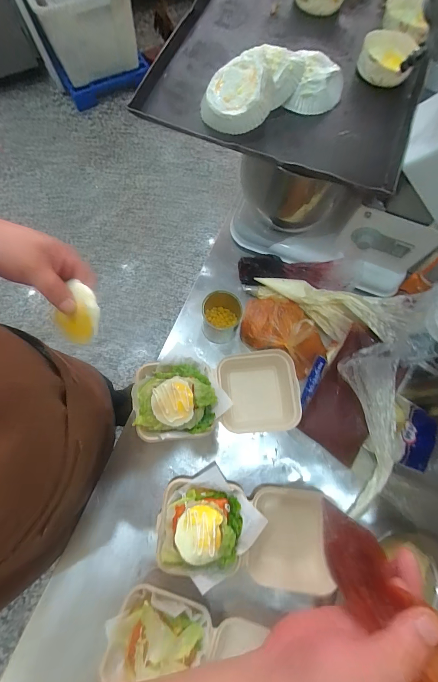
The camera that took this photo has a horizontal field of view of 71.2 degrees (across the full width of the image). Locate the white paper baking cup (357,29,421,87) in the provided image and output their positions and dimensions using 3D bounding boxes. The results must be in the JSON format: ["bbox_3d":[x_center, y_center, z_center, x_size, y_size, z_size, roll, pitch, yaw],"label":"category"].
[{"bbox_3d":[0.279,-0.472,0.510,0.085,0.031,0.082,1,74,-2],"label":"white paper baking cup"}]

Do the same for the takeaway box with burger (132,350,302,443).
[{"bbox_3d":[-0.003,0.101,0.576,0.307,0.066,0.150,-4,74,-3],"label":"takeaway box with burger"}]

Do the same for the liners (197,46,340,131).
[{"bbox_3d":[0.083,-0.403,0.471,0.236,0.049,0.124,-25,77,-8],"label":"liners"}]

